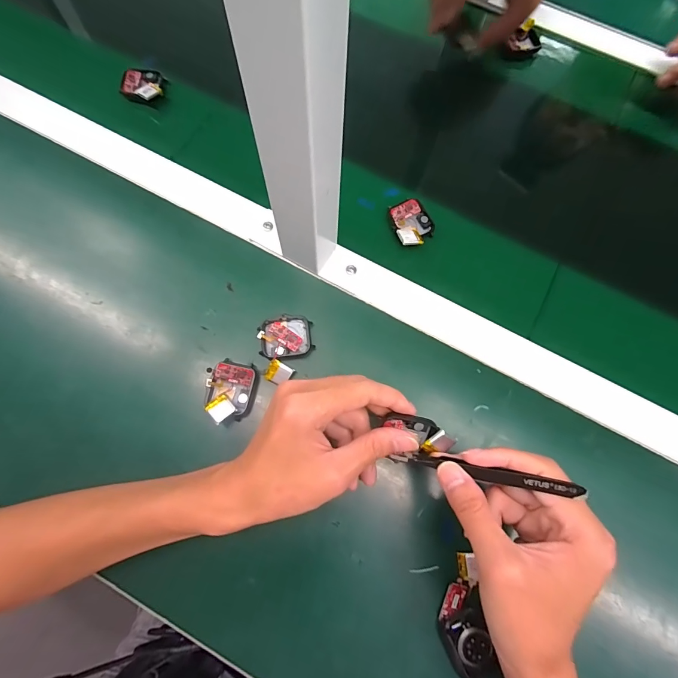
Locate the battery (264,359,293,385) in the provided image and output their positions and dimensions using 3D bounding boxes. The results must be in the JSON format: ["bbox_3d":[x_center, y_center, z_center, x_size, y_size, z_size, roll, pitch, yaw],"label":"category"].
[{"bbox_3d":[-0.052,0.029,0.309,0.018,0.008,0.018,27,73,7],"label":"battery"}]

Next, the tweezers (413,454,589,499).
[{"bbox_3d":[0.100,0.091,0.241,0.106,0.020,0.010,2,71,38],"label":"tweezers"}]

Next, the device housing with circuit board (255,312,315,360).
[{"bbox_3d":[-0.047,-0.002,0.321,0.047,0.012,0.038,-14,73,-6],"label":"device housing with circuit board"}]

